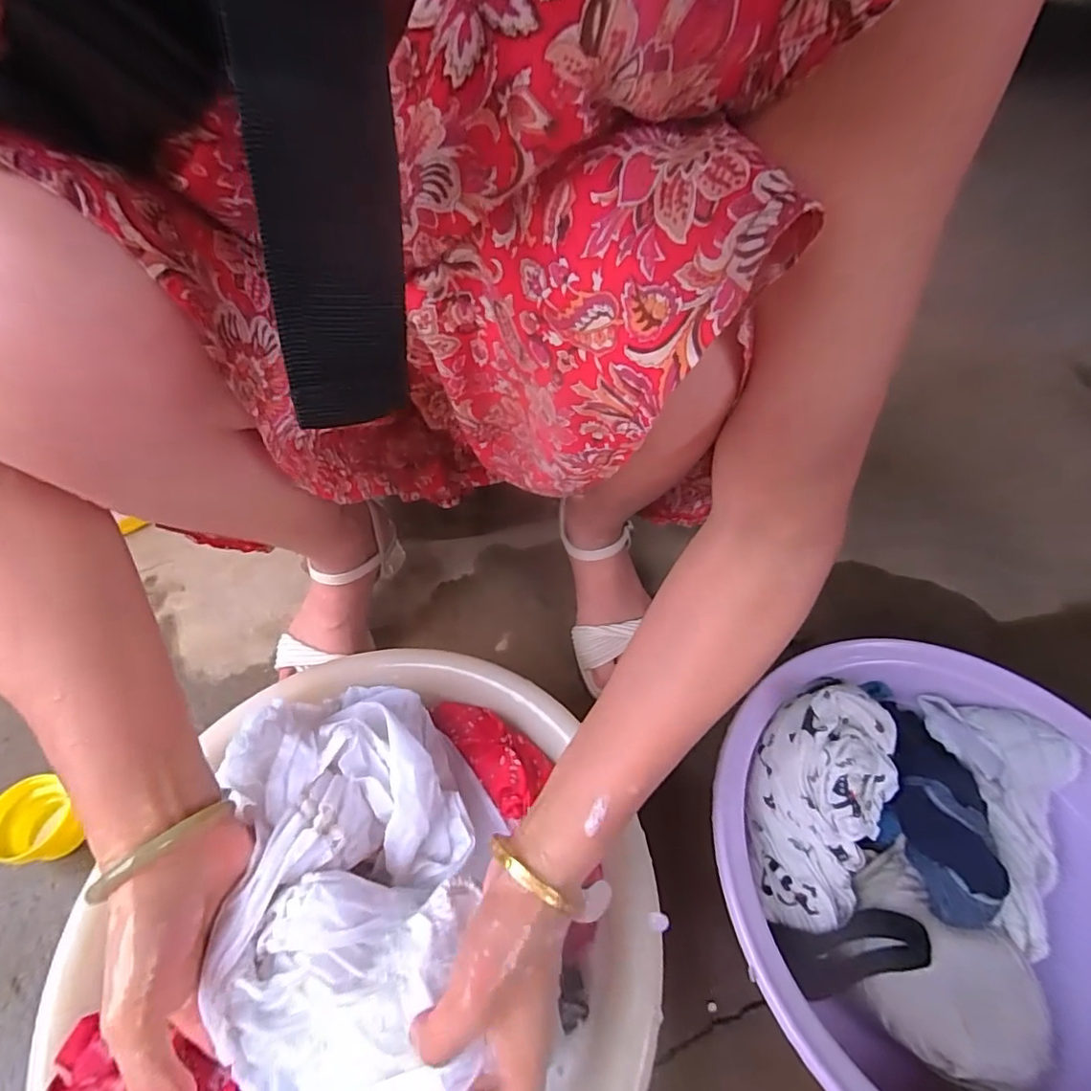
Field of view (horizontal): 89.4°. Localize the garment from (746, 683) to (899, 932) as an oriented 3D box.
[{"bbox_3d":[0.191,0.179,0.390,0.088,0.074,0.144,23,54,18],"label":"garment"}]

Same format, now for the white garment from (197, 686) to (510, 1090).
[{"bbox_3d":[-0.107,0.179,0.323,0.146,0.064,0.227,-11,52,-9],"label":"white garment"}]

